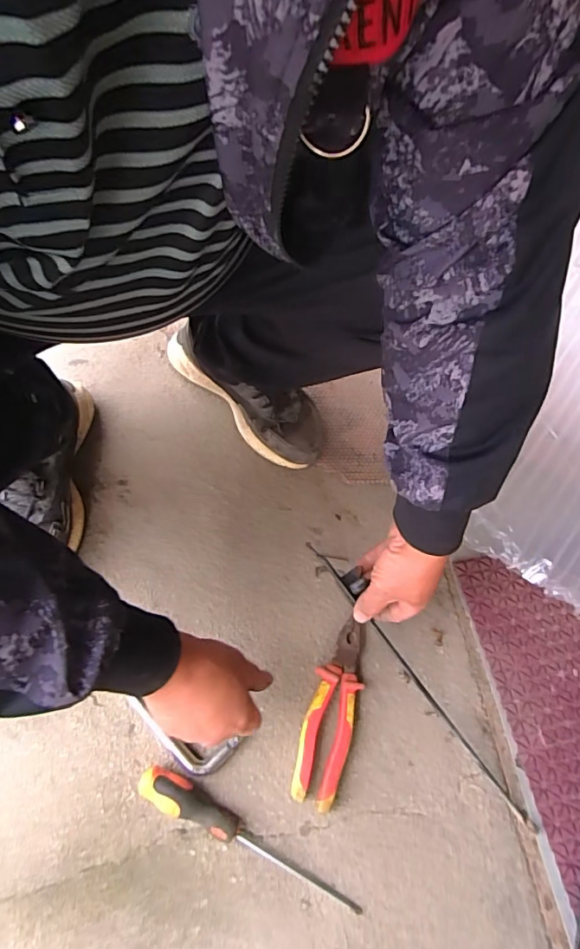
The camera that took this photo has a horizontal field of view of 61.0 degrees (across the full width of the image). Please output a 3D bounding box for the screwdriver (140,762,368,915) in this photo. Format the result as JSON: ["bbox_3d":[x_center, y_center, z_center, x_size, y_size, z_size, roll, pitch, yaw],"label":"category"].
[{"bbox_3d":[-0.045,0.382,0.513,0.252,0.029,0.031,31,66,0],"label":"screwdriver"}]

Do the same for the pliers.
[{"bbox_3d":[0.050,0.272,0.579,0.055,0.023,0.197,17,59,7],"label":"pliers"}]

